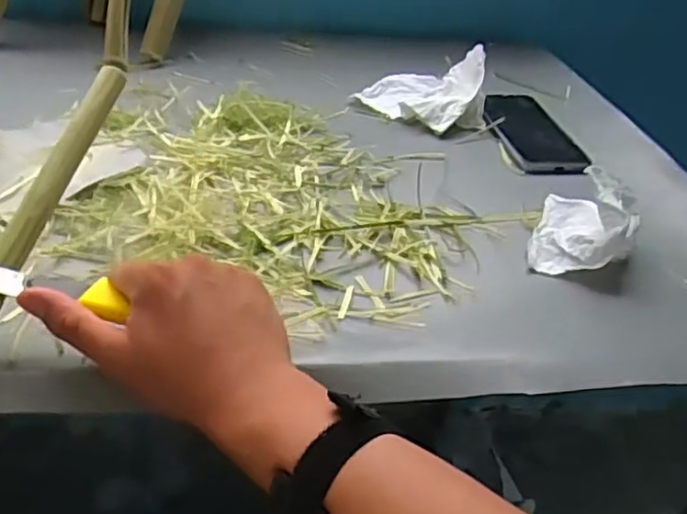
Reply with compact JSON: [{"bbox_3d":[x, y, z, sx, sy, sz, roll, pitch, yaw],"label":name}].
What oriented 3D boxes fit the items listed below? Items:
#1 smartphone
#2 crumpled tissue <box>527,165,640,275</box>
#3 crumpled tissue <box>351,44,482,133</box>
[{"bbox_3d":[0.195,-0.131,0.706,0.077,0.008,0.157,-2,39,-11],"label":"smartphone"},{"bbox_3d":[0.189,-0.030,0.533,0.075,0.060,0.092,21,40,17],"label":"crumpled tissue"},{"bbox_3d":[0.086,-0.192,0.736,0.141,0.056,0.128,11,39,5],"label":"crumpled tissue"}]

